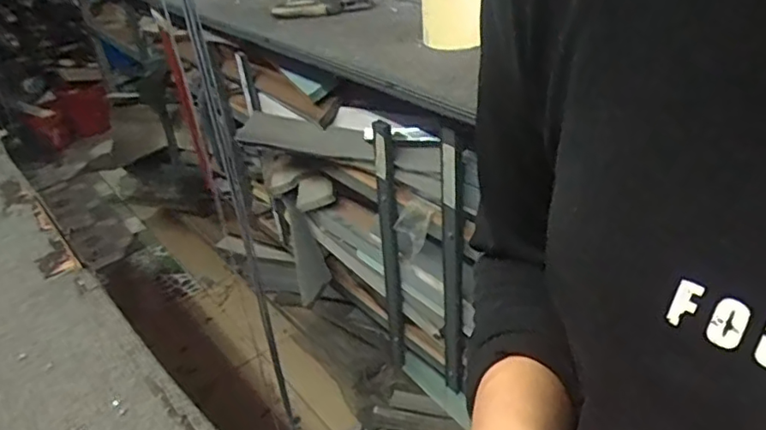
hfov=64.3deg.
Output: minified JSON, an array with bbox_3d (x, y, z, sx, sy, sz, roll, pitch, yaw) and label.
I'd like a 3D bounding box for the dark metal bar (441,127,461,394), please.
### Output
[{"bbox_3d":[0.110,0.102,0.978,0.031,0.517,0.045,0,33,8],"label":"dark metal bar"}]

